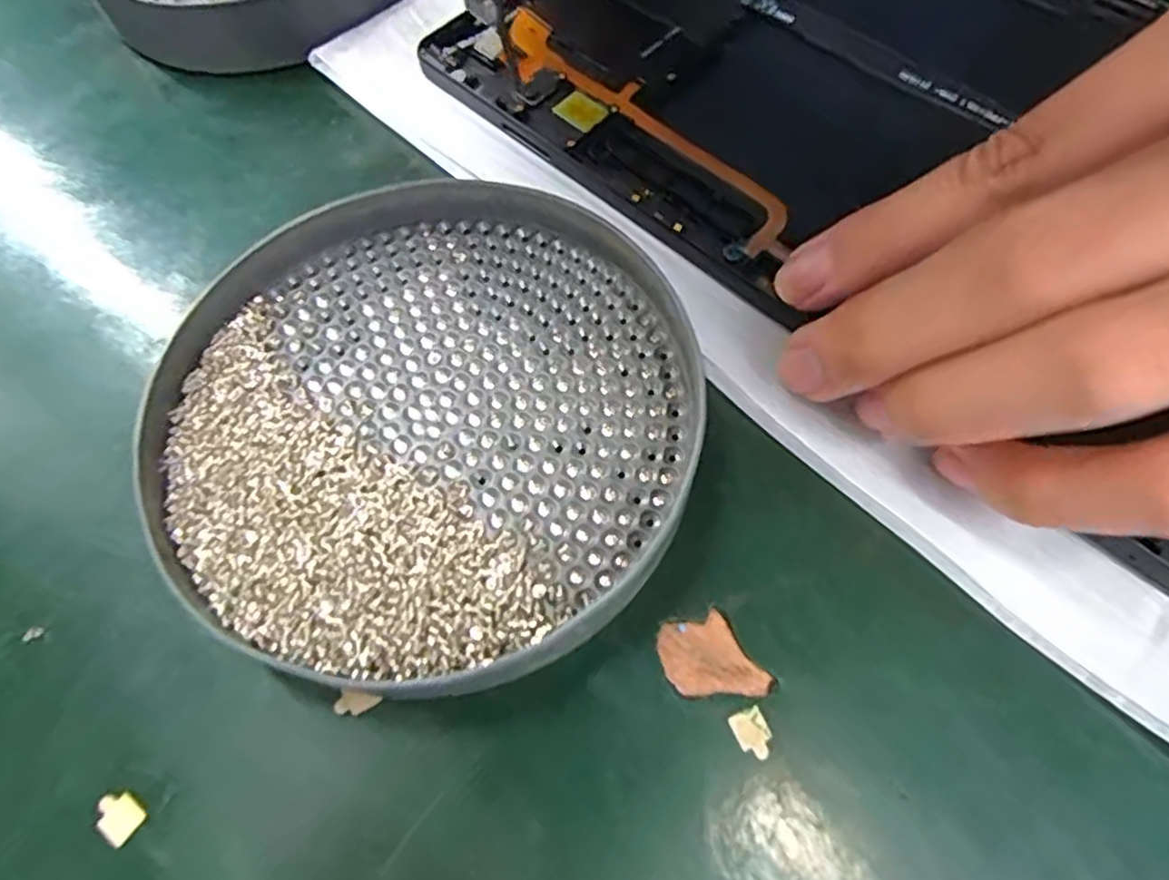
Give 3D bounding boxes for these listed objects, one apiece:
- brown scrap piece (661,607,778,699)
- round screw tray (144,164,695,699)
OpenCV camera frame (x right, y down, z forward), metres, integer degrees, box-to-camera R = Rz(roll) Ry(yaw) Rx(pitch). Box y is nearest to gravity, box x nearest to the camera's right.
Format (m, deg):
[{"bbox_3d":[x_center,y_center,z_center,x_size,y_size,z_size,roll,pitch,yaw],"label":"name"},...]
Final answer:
[{"bbox_3d":[0.025,0.042,0.137,0.019,0.004,0.017,-15,65,-4],"label":"brown scrap piece"},{"bbox_3d":[-0.033,-0.007,0.153,0.110,0.016,0.112,-1,65,3],"label":"round screw tray"}]

